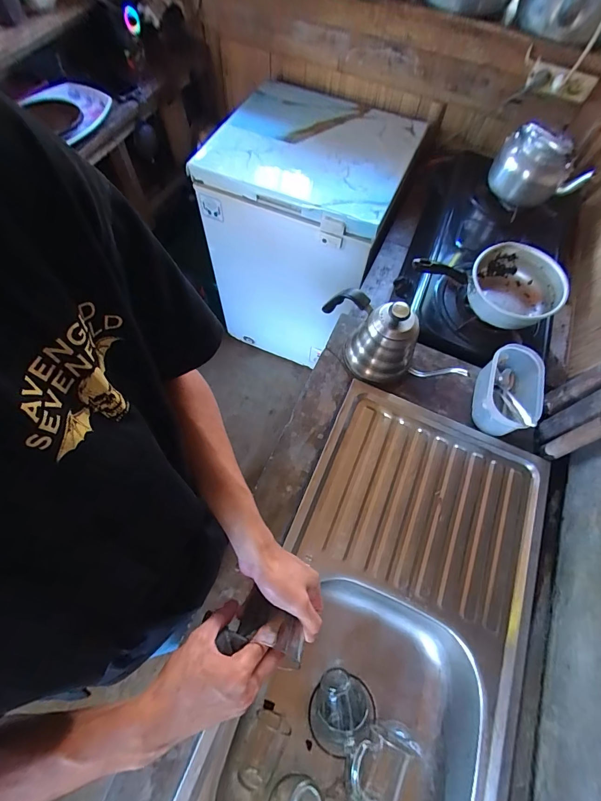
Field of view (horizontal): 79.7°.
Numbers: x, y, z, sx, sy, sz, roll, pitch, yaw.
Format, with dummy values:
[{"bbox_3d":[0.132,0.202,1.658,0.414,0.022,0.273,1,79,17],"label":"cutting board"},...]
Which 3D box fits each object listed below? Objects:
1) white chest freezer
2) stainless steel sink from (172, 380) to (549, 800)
[{"bbox_3d":[0.029,-0.653,1.460,0.588,0.805,0.607,24,66,8],"label":"white chest freezer"},{"bbox_3d":[0.139,0.373,0.601,0.396,0.139,0.738,23,66,7],"label":"stainless steel sink"}]

